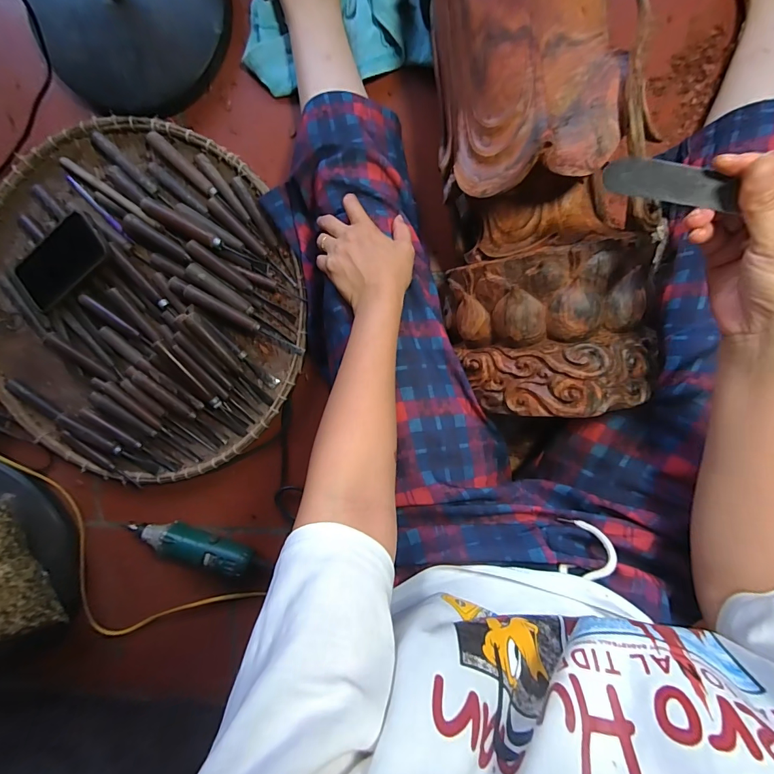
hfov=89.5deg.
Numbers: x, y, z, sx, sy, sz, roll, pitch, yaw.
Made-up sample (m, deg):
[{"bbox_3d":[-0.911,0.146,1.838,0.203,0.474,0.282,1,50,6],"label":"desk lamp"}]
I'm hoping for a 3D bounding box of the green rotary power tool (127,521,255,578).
[{"bbox_3d":[-0.319,0.256,0.633,0.209,0.053,0.051,14,97,3],"label":"green rotary power tool"}]

